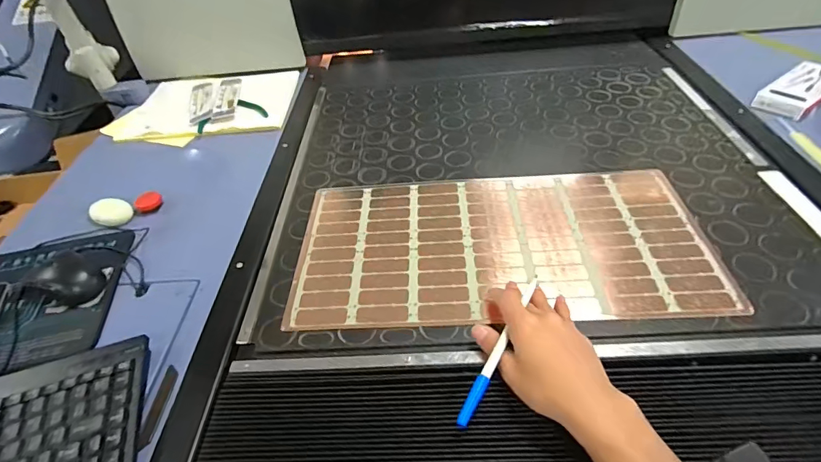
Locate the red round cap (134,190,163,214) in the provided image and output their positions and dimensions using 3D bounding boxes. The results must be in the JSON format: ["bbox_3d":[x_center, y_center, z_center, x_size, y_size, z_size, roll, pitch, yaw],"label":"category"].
[{"bbox_3d":[-0.421,-0.047,0.699,0.039,0.017,0.039,9,45,15],"label":"red round cap"}]

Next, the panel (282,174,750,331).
[{"bbox_3d":[0.109,0.012,0.554,0.495,0.005,0.245,-2,44,4],"label":"panel"}]

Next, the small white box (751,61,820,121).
[{"bbox_3d":[0.649,-0.234,0.723,0.166,0.032,0.077,-27,47,-21],"label":"small white box"}]

